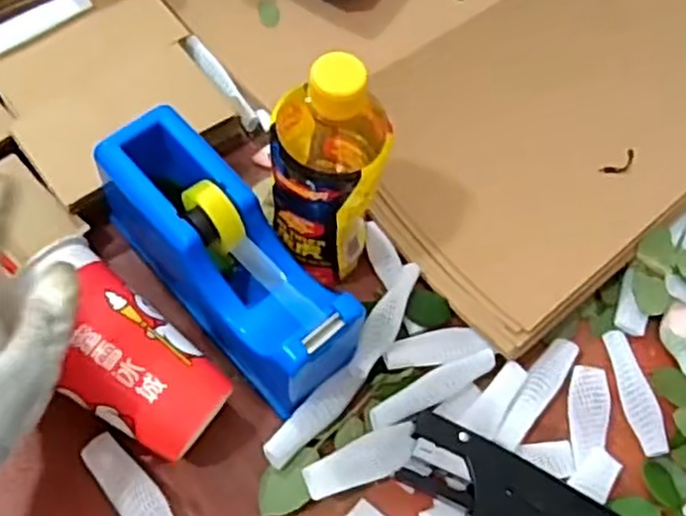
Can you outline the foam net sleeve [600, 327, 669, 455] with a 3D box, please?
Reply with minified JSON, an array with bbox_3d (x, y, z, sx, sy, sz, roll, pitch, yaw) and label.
[{"bbox_3d":[0.206,0.093,0.517,0.024,0.011,0.089,-10,67,-8],"label":"foam net sleeve"}]

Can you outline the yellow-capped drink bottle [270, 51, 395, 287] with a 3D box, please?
[{"bbox_3d":[-0.005,-0.050,0.454,0.065,0.183,0.075,17,67,4],"label":"yellow-capped drink bottle"}]

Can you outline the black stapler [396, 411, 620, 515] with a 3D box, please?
[{"bbox_3d":[0.107,0.152,0.464,0.147,0.024,0.069,37,70,12],"label":"black stapler"}]

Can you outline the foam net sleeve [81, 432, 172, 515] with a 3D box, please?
[{"bbox_3d":[-0.126,0.146,0.448,0.024,0.017,0.089,-36,73,-17],"label":"foam net sleeve"}]

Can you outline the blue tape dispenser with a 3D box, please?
[{"bbox_3d":[-0.075,0.002,0.475,0.068,0.091,0.193,-39,74,-18],"label":"blue tape dispenser"}]

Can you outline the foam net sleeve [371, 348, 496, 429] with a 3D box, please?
[{"bbox_3d":[0.060,0.087,0.492,0.093,0.015,0.020,-25,70,-13],"label":"foam net sleeve"}]

